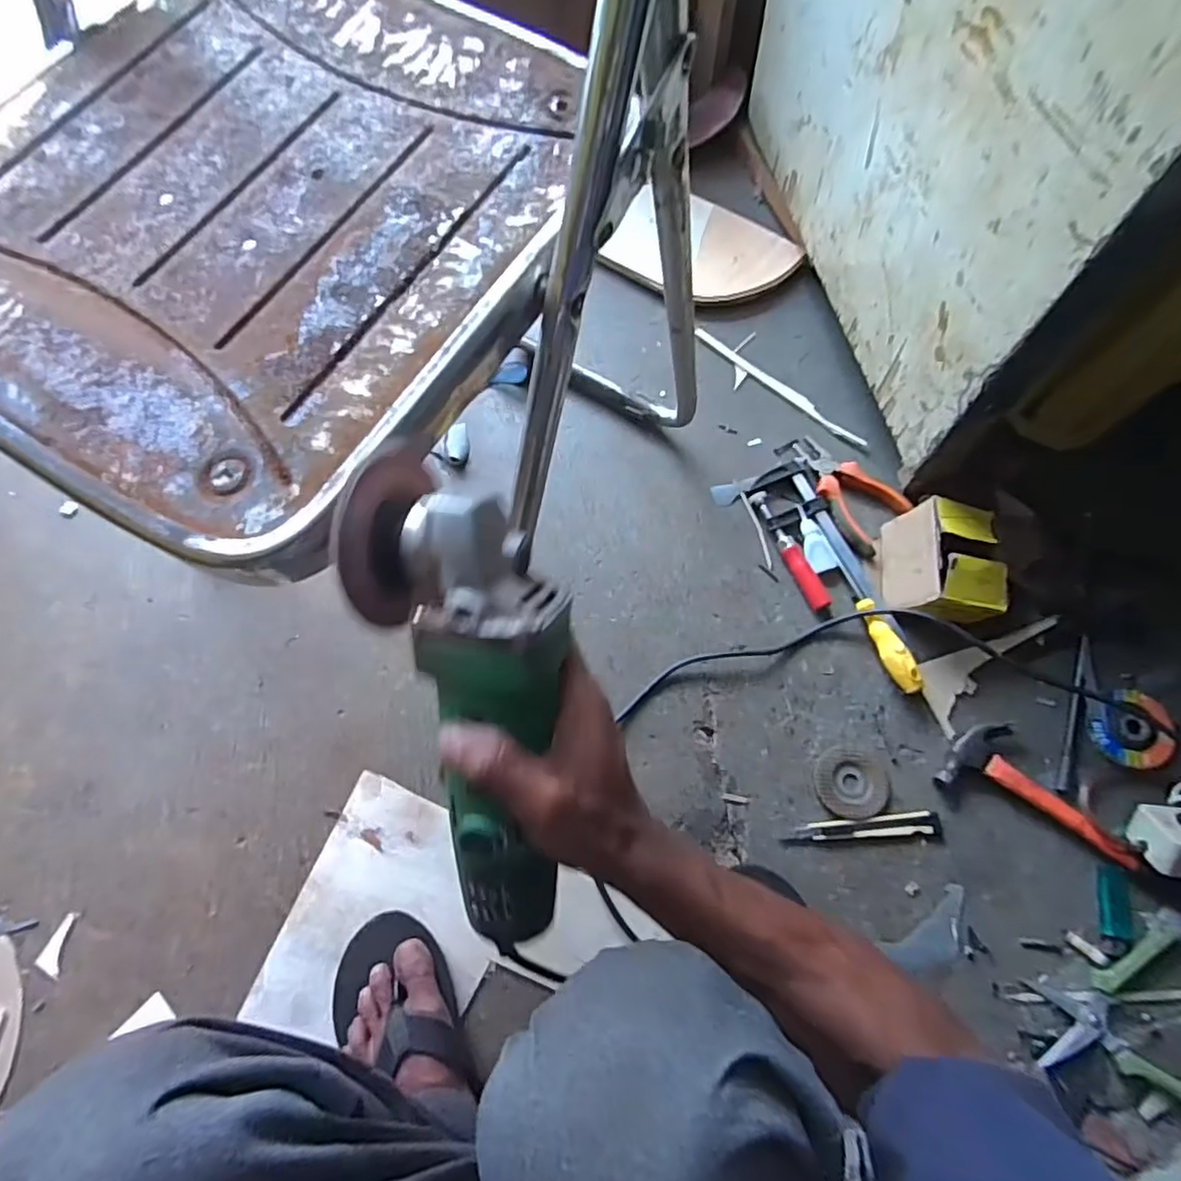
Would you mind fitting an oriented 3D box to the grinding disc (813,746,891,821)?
[{"bbox_3d":[0.270,0.198,0.646,0.076,0.005,0.069,5,74,3],"label":"grinding disc"}]

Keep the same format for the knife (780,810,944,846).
[{"bbox_3d":[0.276,0.238,0.626,0.157,0.018,0.030,-1,74,1],"label":"knife"}]

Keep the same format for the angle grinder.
[{"bbox_3d":[-0.049,0.068,0.324,0.089,0.077,0.283,-10,104,-1],"label":"angle grinder"}]

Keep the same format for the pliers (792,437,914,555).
[{"bbox_3d":[0.294,-0.118,0.727,0.079,0.022,0.149,-41,77,-10],"label":"pliers"}]

